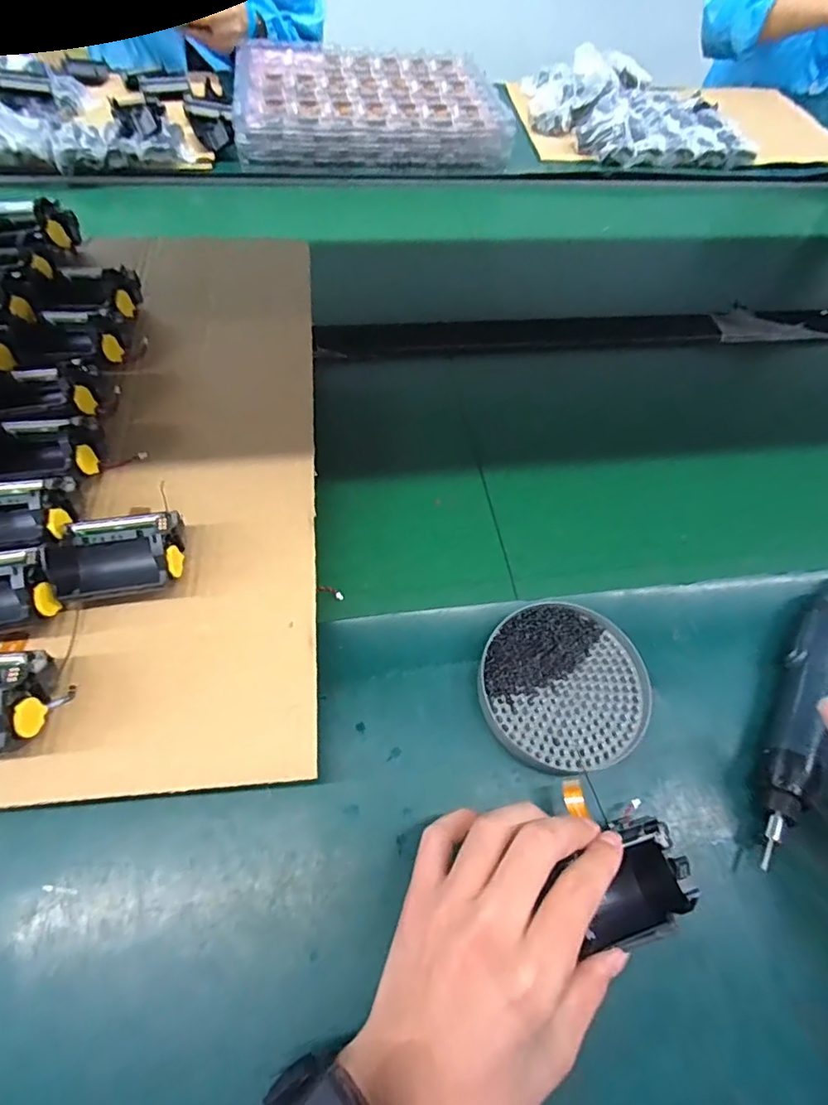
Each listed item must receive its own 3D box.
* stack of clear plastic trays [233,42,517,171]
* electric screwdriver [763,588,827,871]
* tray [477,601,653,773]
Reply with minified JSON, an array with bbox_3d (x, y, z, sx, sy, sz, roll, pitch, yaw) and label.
[{"bbox_3d":[-0.069,-0.658,0.814,0.373,0.052,0.288,-8,60,-9],"label":"stack of clear plastic trays"},{"bbox_3d":[0.280,0.094,0.391,0.044,0.048,0.238,35,63,15],"label":"electric screwdriver"},{"bbox_3d":[0.103,0.092,0.387,0.114,0.022,0.110,2,59,-3],"label":"tray"}]

